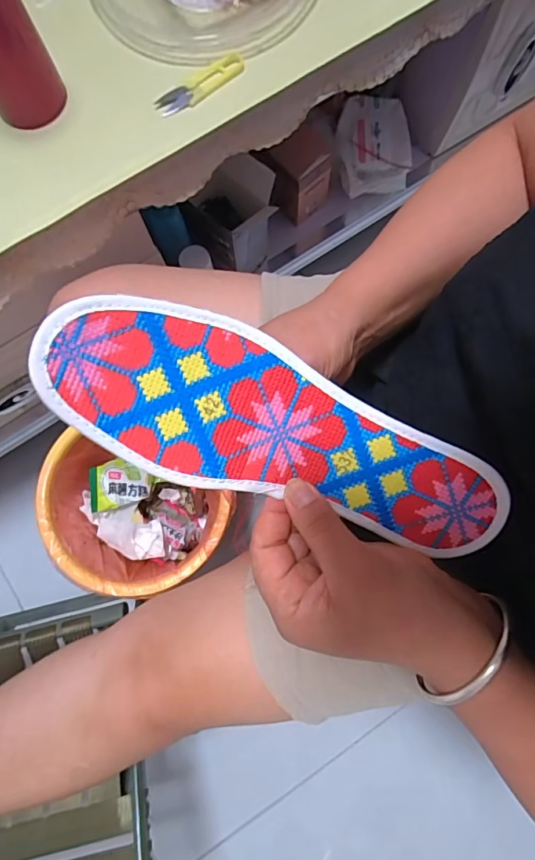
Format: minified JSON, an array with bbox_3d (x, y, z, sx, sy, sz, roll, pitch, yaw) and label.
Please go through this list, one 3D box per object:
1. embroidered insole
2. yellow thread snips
[{"bbox_3d":[0.013,0.000,0.230,0.241,0.022,0.081,18,93,-14],"label":"embroidered insole"},{"bbox_3d":[-0.063,-0.332,0.434,0.098,0.007,0.024,-34,80,-5],"label":"yellow thread snips"}]

